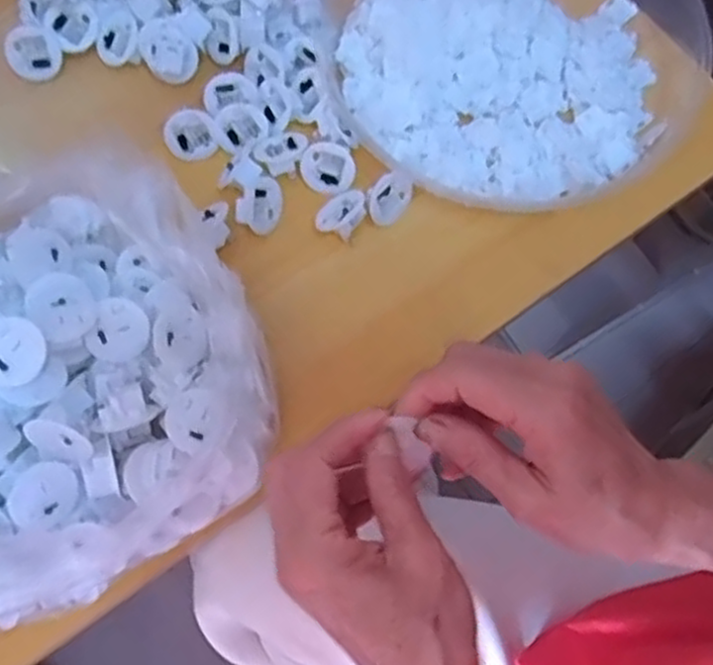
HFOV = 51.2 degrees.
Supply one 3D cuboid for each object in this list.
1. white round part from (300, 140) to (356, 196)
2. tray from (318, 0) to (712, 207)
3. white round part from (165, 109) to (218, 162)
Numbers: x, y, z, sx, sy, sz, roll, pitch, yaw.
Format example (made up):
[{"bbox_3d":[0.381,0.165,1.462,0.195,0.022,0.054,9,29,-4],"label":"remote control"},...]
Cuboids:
[{"bbox_3d":[-0.017,-0.100,0.450,0.031,0.014,0.031,1,112,4],"label":"white round part"},{"bbox_3d":[0.094,-0.187,0.476,0.237,0.034,0.222,0,73,0],"label":"tray"},{"bbox_3d":[-0.101,-0.122,0.456,0.030,0.032,0.015,-44,33,11],"label":"white round part"}]

